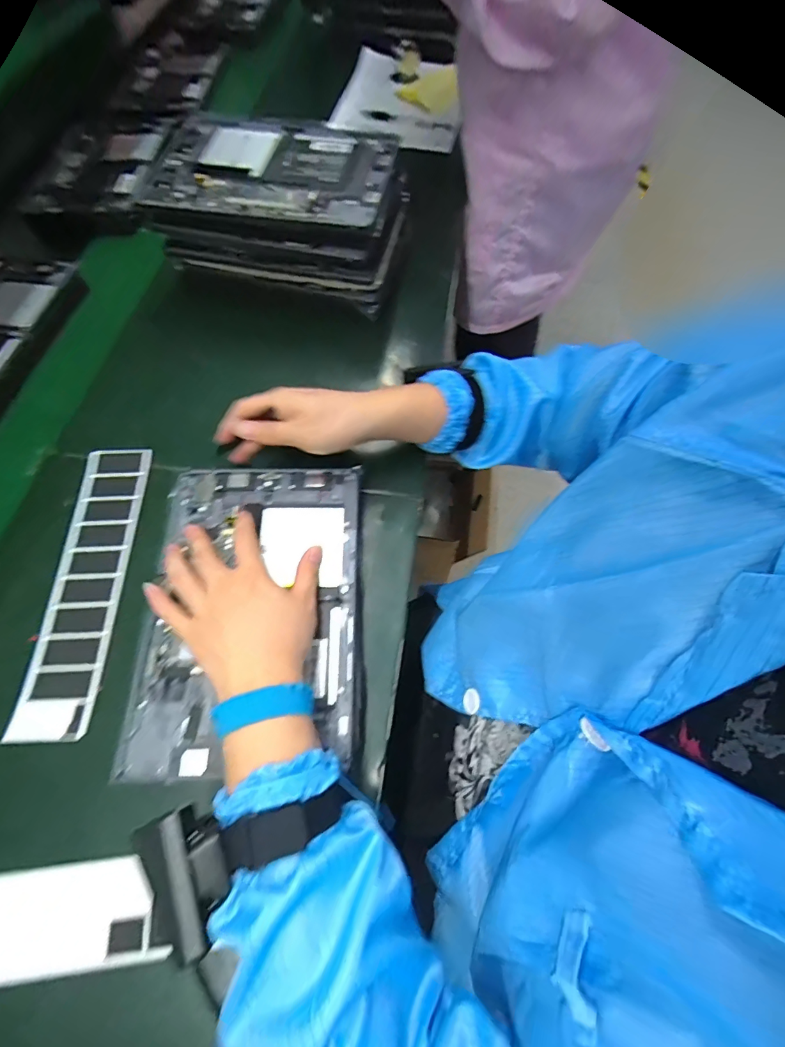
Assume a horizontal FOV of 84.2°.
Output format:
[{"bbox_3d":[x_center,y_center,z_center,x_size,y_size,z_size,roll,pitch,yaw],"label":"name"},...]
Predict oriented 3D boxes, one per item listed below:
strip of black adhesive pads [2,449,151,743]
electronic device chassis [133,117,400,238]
[{"bbox_3d":[-0.278,0.049,0.398,0.059,0.008,0.267,-1,66,-1],"label":"strip of black adhesive pads"},{"bbox_3d":[-0.134,-0.387,0.475,0.266,0.020,0.165,8,65,6],"label":"electronic device chassis"}]

